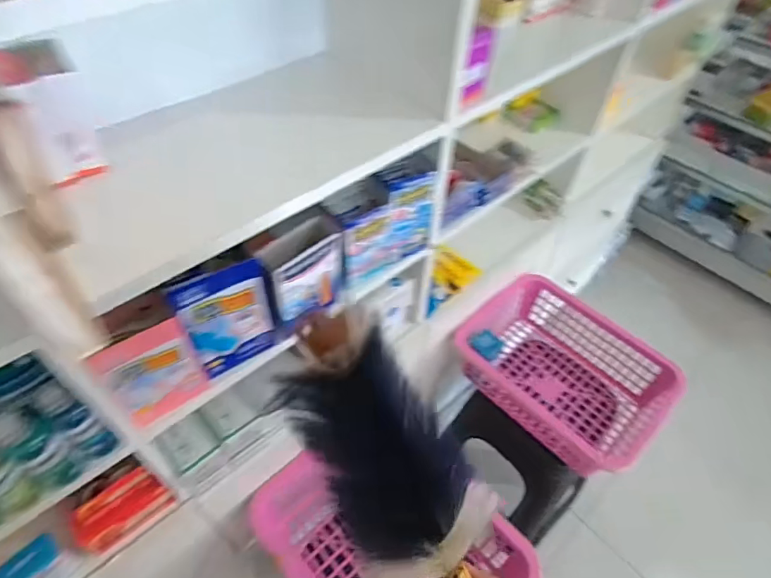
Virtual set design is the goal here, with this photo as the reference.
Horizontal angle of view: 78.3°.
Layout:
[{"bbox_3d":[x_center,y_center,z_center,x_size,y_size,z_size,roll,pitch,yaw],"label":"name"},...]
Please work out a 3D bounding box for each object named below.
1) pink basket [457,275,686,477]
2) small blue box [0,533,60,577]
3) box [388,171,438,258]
[{"bbox_3d":[0.388,0.179,1.055,0.401,0.145,0.292,38,58,26],"label":"pink basket"},{"bbox_3d":[-0.440,0.338,0.577,0.075,0.038,0.012,-37,23,-30],"label":"small blue box"},{"bbox_3d":[0.034,-0.106,0.693,0.082,0.140,0.023,-29,56,-24],"label":"box"}]

